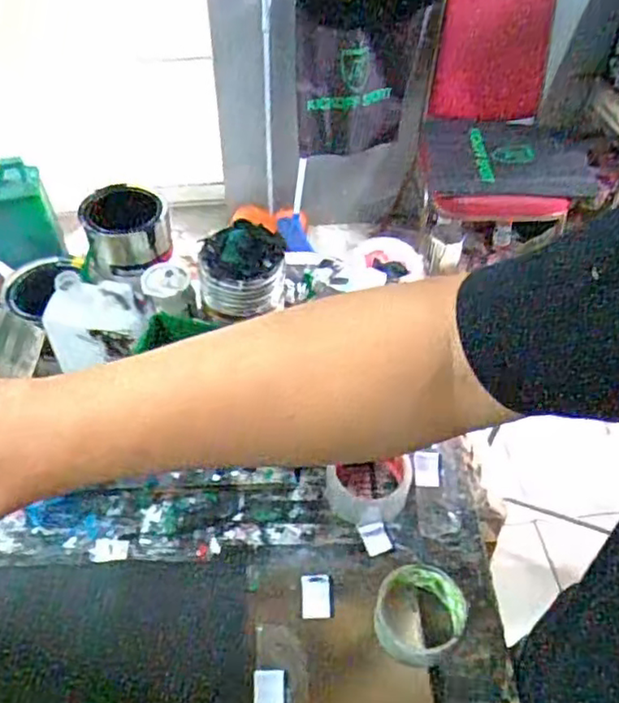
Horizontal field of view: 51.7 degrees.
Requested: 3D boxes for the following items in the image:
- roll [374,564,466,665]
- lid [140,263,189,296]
[{"bbox_3d":[0.108,0.256,0.625,0.086,0.039,0.083,1,48,-1],"label":"roll"},{"bbox_3d":[-0.179,-0.089,0.789,0.057,0.013,0.048,-11,50,-11],"label":"lid"}]

